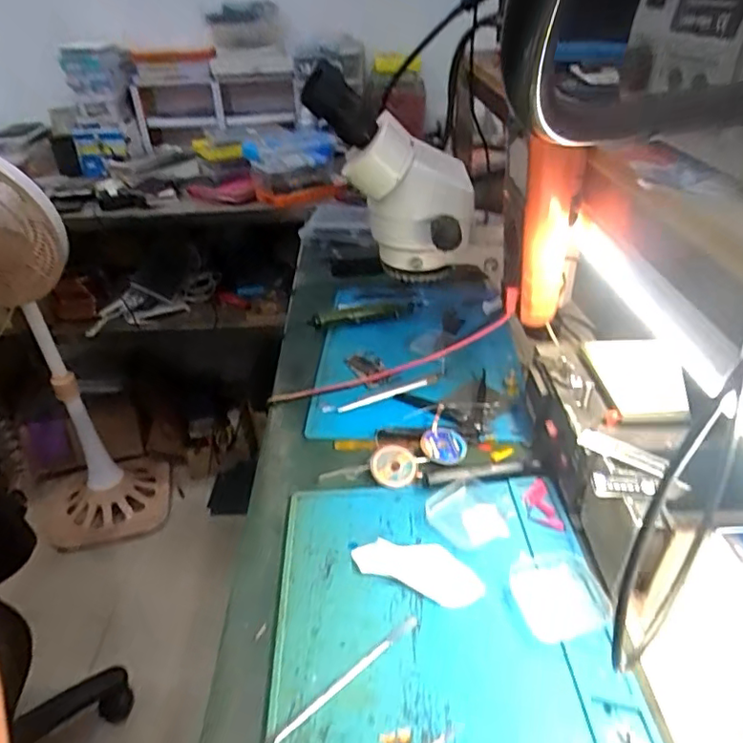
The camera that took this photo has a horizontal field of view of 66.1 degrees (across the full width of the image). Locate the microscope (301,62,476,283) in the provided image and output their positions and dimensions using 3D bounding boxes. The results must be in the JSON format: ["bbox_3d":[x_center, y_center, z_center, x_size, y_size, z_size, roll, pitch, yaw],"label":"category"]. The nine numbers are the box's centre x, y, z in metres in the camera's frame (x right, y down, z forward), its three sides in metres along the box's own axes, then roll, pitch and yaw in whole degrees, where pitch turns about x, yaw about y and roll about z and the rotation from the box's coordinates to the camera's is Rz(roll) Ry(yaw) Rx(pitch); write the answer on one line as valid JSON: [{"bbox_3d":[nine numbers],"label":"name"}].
[{"bbox_3d":[0.024,-0.224,0.640,0.114,0.248,0.114,-26,14,43],"label":"microscope"}]

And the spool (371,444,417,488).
[{"bbox_3d":[0.021,0.094,0.565,0.045,0.011,0.045,2,59,-3],"label":"spool"}]

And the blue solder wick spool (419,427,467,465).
[{"bbox_3d":[0.076,0.077,0.585,0.047,0.015,0.047,-3,34,2],"label":"blue solder wick spool"}]

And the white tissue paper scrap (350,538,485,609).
[{"bbox_3d":[0.038,0.162,0.474,0.108,0.010,0.041,12,37,22],"label":"white tissue paper scrap"}]

